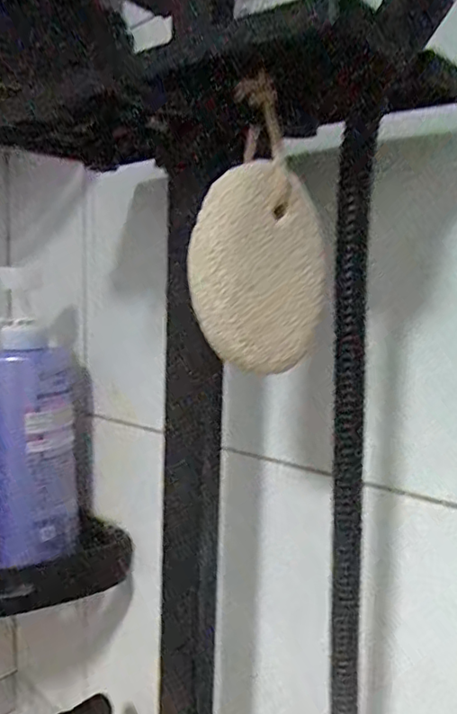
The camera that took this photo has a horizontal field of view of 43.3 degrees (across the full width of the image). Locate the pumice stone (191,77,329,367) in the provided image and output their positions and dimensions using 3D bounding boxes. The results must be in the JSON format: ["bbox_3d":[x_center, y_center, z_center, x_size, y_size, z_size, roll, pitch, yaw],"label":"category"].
[{"bbox_3d":[0.013,-0.051,0.235,0.054,0.109,0.023,-4,7,-40],"label":"pumice stone"}]

